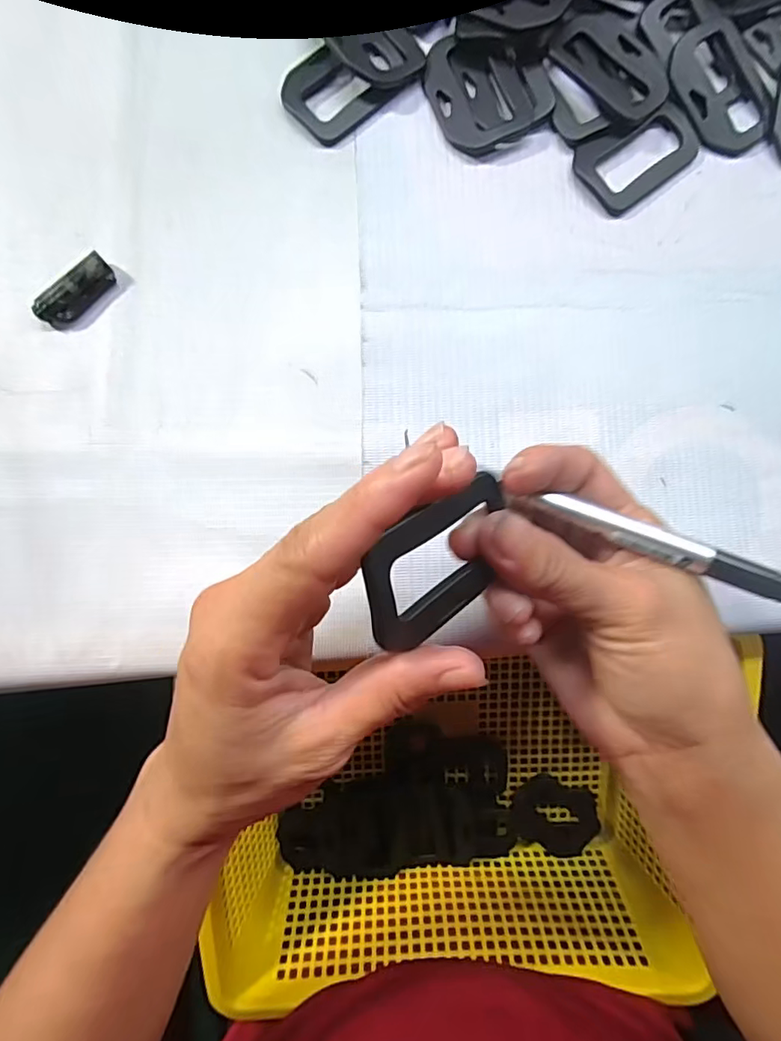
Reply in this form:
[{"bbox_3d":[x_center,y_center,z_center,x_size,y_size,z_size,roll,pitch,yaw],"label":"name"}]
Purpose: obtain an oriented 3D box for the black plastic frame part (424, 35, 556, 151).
[{"bbox_3d":[0.049,-0.213,0.262,0.058,0.008,0.054,-22,87,-4],"label":"black plastic frame part"}]

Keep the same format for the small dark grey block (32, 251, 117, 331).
[{"bbox_3d":[-0.145,-0.105,0.246,0.038,0.010,0.015,-44,88,-5],"label":"small dark grey block"}]

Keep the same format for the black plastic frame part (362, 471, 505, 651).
[{"bbox_3d":[0.015,0.014,0.158,0.058,0.004,0.041,-30,120,-38],"label":"black plastic frame part"}]

